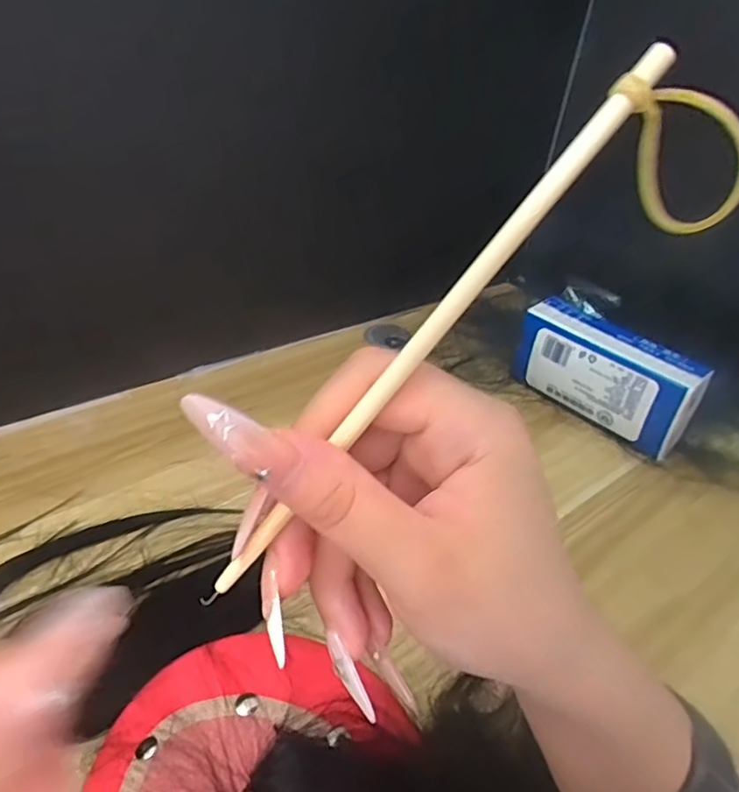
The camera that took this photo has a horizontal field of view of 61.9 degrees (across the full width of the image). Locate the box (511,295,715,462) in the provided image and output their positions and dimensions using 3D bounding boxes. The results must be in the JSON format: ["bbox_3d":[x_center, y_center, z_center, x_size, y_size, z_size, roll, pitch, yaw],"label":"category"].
[{"bbox_3d":[0.235,-0.021,0.627,0.179,0.089,0.060,31,43,29],"label":"box"}]

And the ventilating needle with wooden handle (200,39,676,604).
[{"bbox_3d":[0.015,-0.014,0.160,0.005,0.178,0.006,31,11,-49],"label":"ventilating needle with wooden handle"}]

